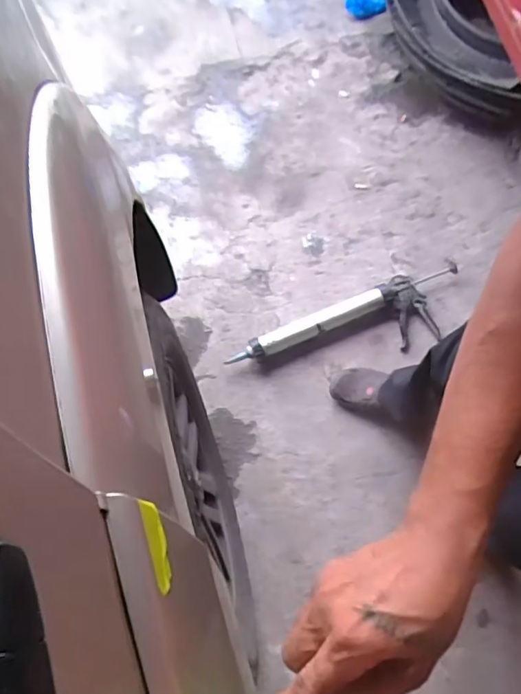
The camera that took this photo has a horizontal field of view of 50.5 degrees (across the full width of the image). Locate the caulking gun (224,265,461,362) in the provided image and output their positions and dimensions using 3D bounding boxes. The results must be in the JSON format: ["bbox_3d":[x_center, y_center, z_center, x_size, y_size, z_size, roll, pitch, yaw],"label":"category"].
[{"bbox_3d":[0.239,-0.043,1.437,0.652,0.068,0.187,-20,68,-4],"label":"caulking gun"}]

